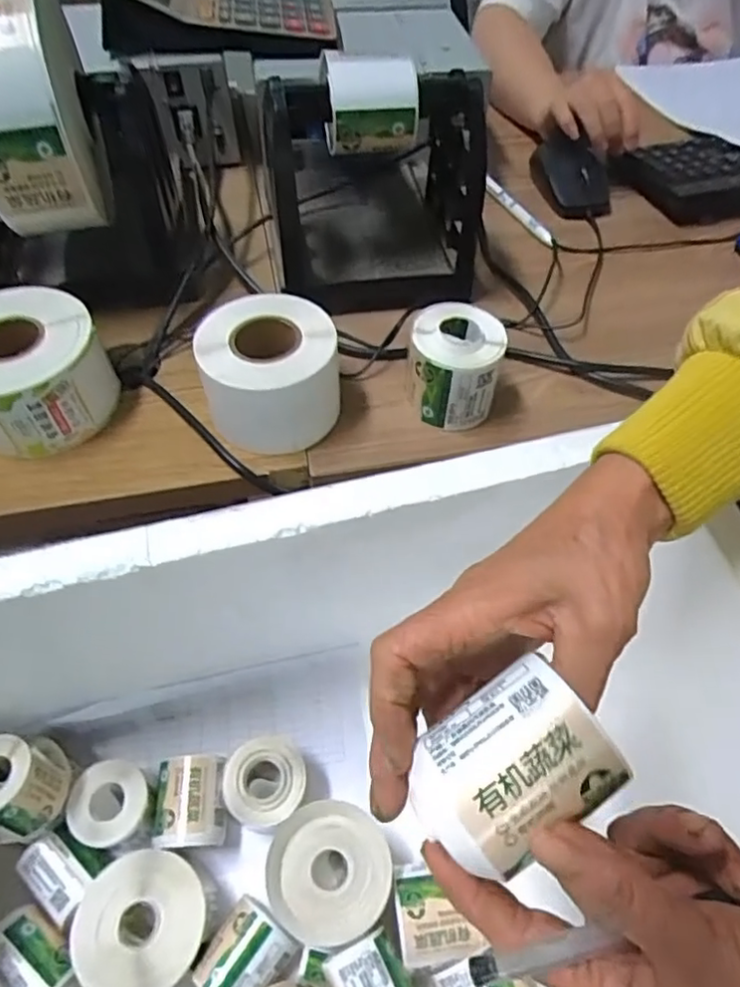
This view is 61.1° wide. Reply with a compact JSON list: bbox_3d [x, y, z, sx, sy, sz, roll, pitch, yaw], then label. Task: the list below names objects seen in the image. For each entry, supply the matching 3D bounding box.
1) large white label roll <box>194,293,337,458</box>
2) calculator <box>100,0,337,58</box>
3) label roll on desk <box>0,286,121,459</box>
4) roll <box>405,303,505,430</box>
[{"bbox_3d":[-0.063,-0.079,0.410,0.083,0.067,0.077,1,55,-2],"label":"large white label roll"},{"bbox_3d":[-0.124,-0.419,0.532,0.195,0.053,0.123,-10,55,-8],"label":"calculator"},{"bbox_3d":[-0.222,-0.079,0.405,0.094,0.070,0.089,1,55,-1],"label":"label roll on desk"},{"bbox_3d":[0.054,-0.083,0.420,0.058,0.062,0.056,1,55,-1],"label":"roll"}]

